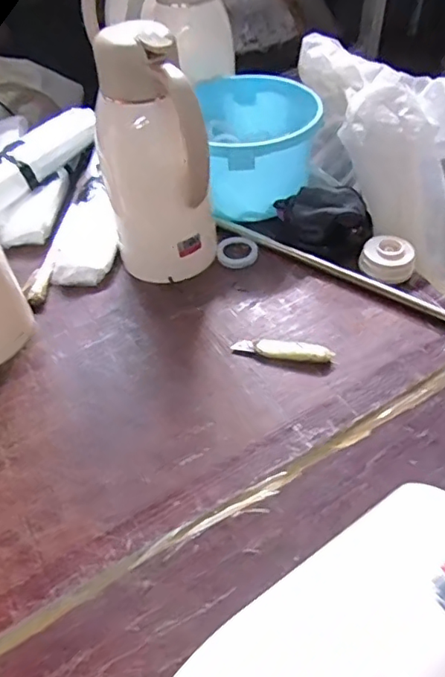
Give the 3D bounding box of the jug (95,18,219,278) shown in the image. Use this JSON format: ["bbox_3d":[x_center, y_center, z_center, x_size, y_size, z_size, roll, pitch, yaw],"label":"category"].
[{"bbox_3d":[-0.075,-0.197,0.632,0.127,0.271,0.110,-12,48,-6],"label":"jug"}]

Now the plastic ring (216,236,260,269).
[{"bbox_3d":[0.021,-0.120,0.746,0.058,0.008,0.062,-2,48,3],"label":"plastic ring"}]

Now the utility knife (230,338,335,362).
[{"bbox_3d":[0.068,0.013,0.613,0.112,0.016,0.022,10,50,13],"label":"utility knife"}]

